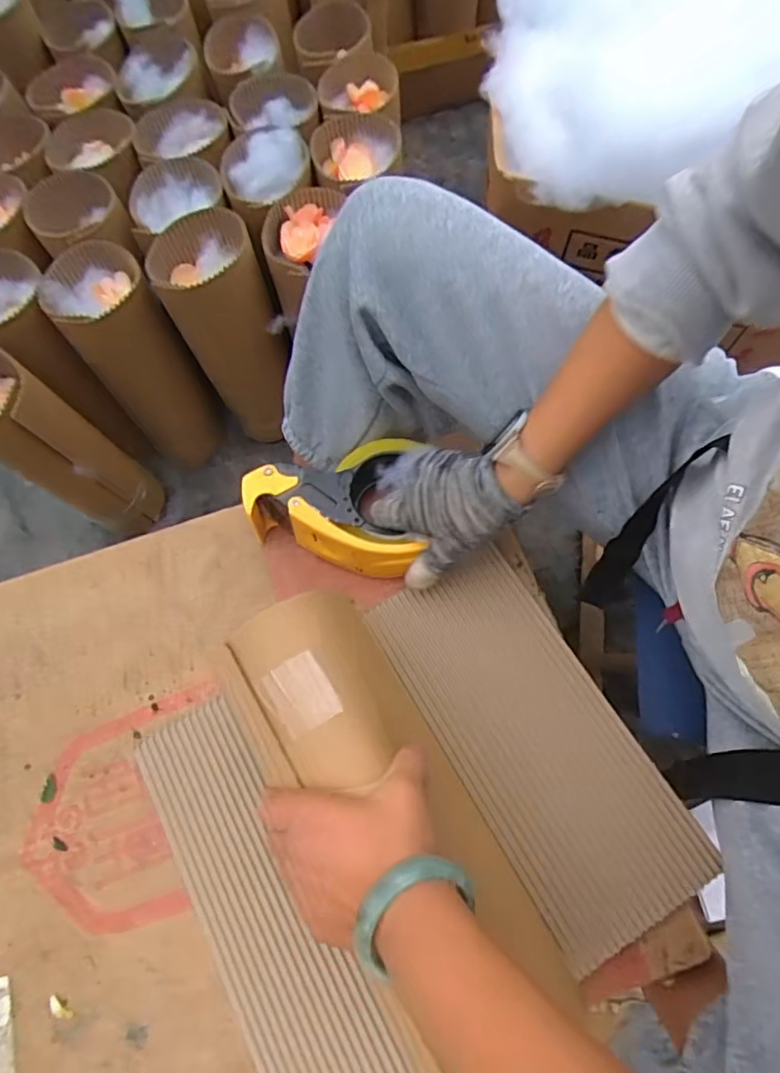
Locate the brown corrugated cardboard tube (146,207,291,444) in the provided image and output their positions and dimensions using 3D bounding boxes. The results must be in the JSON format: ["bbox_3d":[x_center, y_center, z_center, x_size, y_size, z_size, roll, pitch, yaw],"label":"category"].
[{"bbox_3d":[-0.173,-0.214,0.660,0.096,0.289,0.079,-27,68,-9],"label":"brown corrugated cardboard tube"}]

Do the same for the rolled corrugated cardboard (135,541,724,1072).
[{"bbox_3d":[0.018,0.171,0.383,0.333,0.129,0.289,-29,69,-10],"label":"rolled corrugated cardboard"}]

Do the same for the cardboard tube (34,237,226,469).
[{"bbox_3d":[-0.261,-0.176,0.638,0.096,0.264,0.096,-32,69,-11],"label":"cardboard tube"}]

